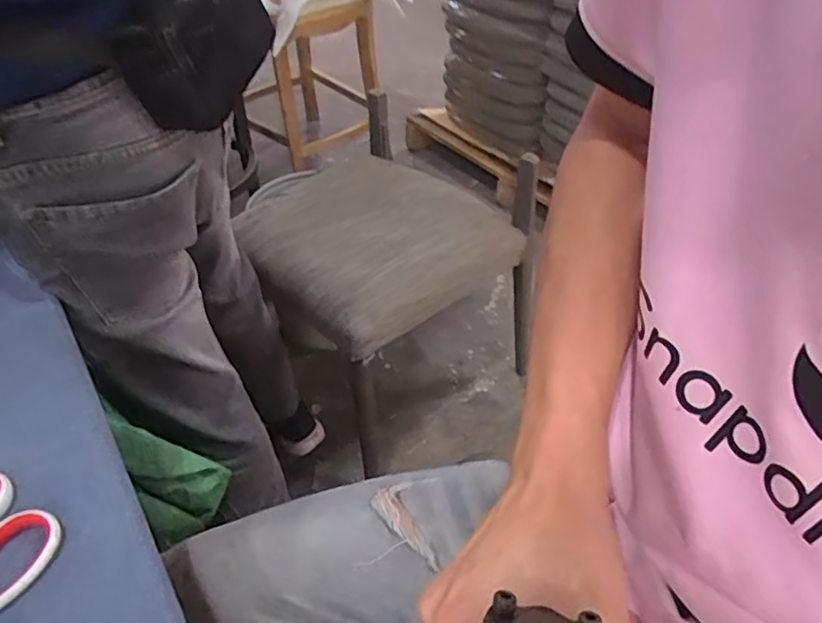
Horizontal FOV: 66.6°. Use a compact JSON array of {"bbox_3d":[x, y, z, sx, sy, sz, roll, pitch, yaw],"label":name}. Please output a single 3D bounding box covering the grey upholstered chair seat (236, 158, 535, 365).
[{"bbox_3d":[-0.097,-0.157,1.185,0.418,0.069,0.468,-30,50,-28],"label":"grey upholstered chair seat"}]

